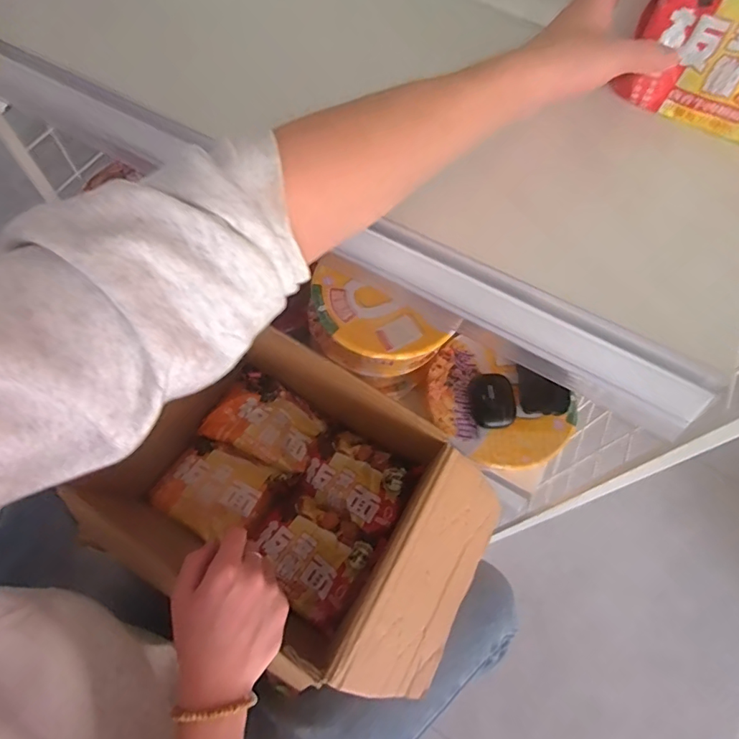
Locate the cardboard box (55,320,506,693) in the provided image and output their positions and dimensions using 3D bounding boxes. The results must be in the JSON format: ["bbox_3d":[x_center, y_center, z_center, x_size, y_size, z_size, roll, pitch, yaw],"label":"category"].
[{"bbox_3d":[-0.086,0.148,0.528,0.401,0.211,0.251,33,68,13],"label":"cardboard box"}]

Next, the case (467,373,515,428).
[{"bbox_3d":[0.132,0.033,0.516,0.045,0.023,0.059,-3,65,-4],"label":"case"}]

